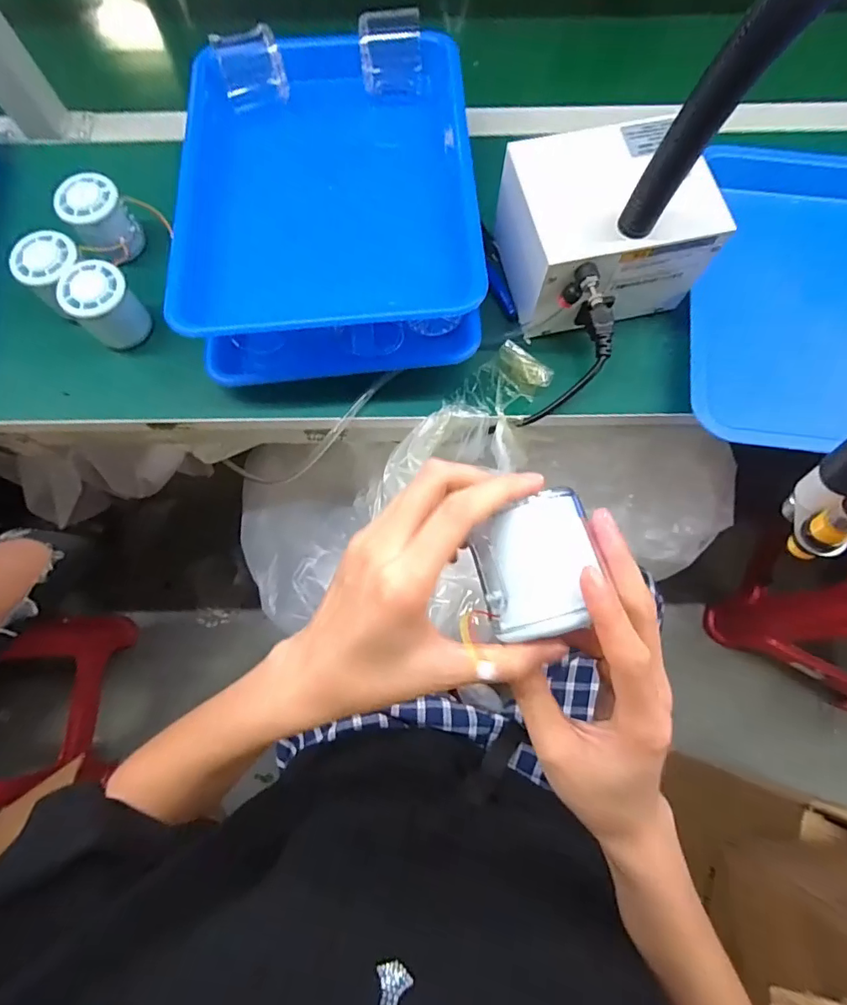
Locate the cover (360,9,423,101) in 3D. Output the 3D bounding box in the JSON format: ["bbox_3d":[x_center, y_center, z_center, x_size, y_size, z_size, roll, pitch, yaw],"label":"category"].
[{"bbox_3d":[-0.030,-0.418,0.464,0.059,0.049,0.043,-4,74,-1],"label":"cover"}]

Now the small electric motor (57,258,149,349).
[{"bbox_3d":[-0.295,-0.183,0.458,0.056,0.054,0.055,39,78,11],"label":"small electric motor"}]

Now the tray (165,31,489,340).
[{"bbox_3d":[-0.085,-0.292,0.443,0.251,0.041,0.334,-3,74,0],"label":"tray"}]

